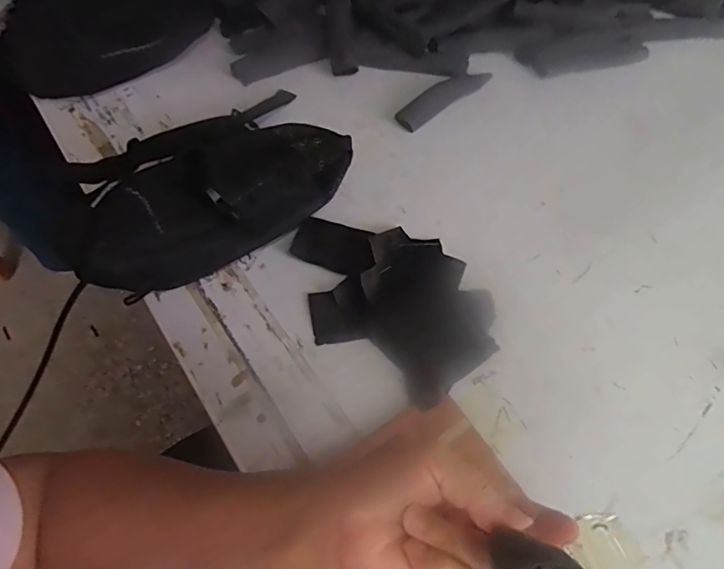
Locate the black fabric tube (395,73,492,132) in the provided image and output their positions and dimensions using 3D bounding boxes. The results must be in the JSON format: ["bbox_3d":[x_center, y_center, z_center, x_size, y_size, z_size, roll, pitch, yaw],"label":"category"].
[{"bbox_3d":[0.104,-0.237,0.631,0.148,0.012,0.034,-37,69,-19],"label":"black fabric tube"}]

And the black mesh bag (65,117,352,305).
[{"bbox_3d":[-0.142,-0.087,0.498,0.265,0.081,0.122,-22,65,-13],"label":"black mesh bag"}]

